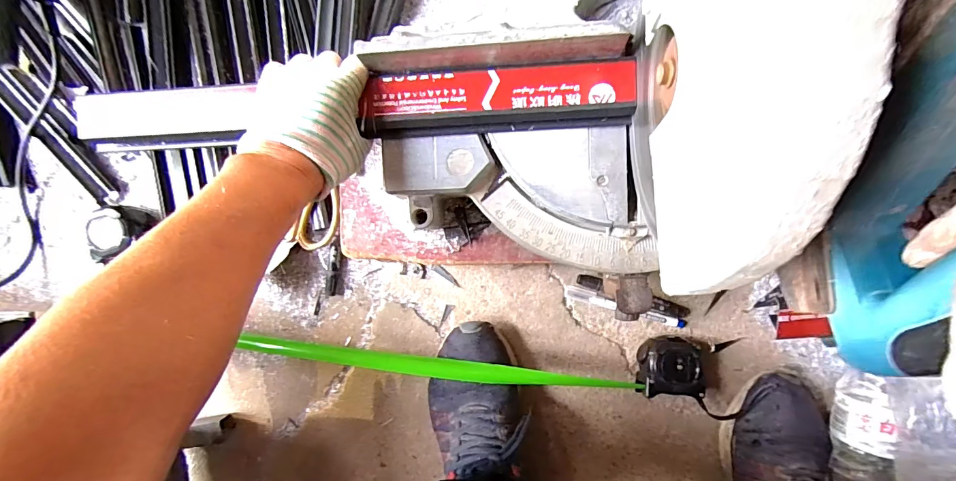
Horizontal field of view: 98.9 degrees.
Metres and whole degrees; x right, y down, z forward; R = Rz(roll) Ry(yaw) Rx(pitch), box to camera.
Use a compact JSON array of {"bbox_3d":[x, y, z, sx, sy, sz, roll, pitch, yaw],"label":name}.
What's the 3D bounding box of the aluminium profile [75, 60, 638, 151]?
[{"bbox_3d":[-0.130,-0.126,0.383,0.530,0.056,0.053,-1,95,5],"label":"aluminium profile"}]

